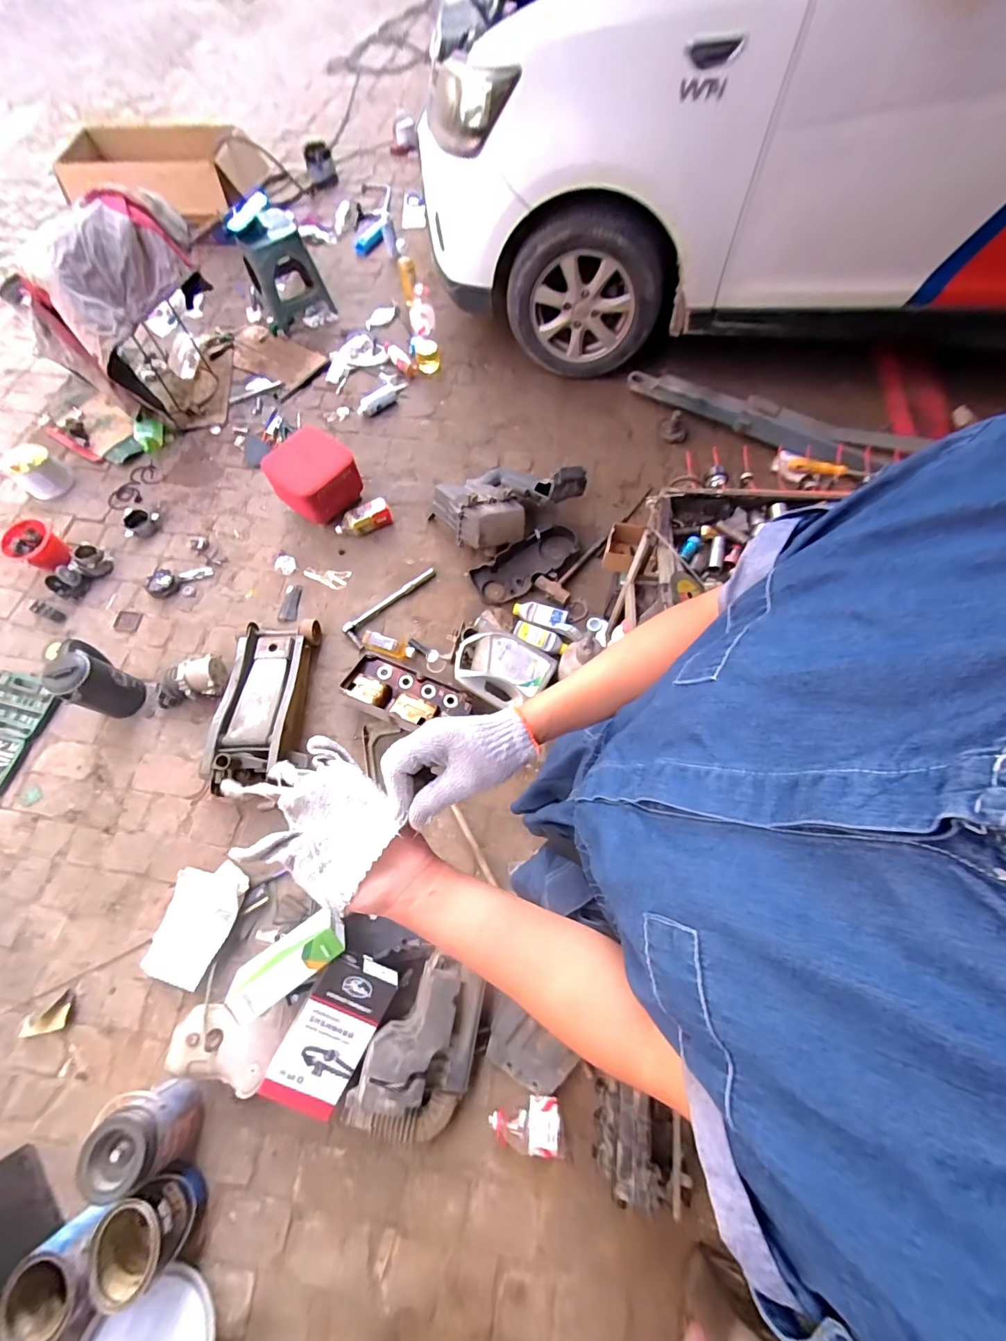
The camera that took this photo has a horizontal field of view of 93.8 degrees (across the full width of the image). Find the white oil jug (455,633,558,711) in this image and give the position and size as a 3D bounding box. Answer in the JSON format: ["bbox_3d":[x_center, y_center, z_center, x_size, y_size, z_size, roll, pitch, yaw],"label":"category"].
[{"bbox_3d":[0.001,-0.005,1.481,0.301,0.100,0.206,18,70,7],"label":"white oil jug"}]

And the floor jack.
[{"bbox_3d":[-0.746,0.083,1.451,0.268,0.184,0.555,-4,68,-1],"label":"floor jack"}]

